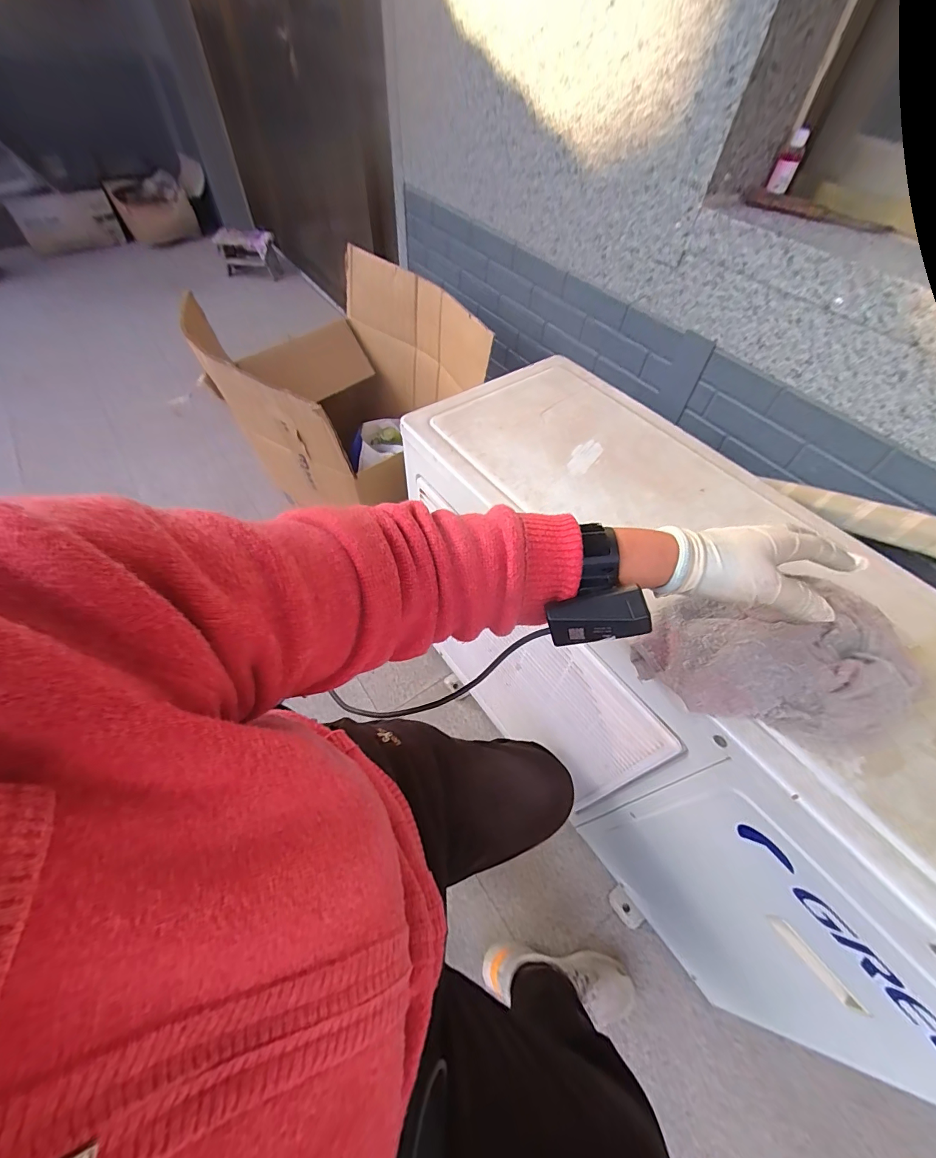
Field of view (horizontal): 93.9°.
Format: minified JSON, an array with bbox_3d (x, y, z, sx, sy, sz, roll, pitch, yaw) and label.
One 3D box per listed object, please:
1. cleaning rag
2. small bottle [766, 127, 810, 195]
[{"bbox_3d":[0.291,0.072,0.423,0.232,0.044,0.155,-10,56,-10],"label":"cleaning rag"},{"bbox_3d":[0.497,-0.646,0.678,0.026,0.070,0.024,-36,64,-25],"label":"small bottle"}]

